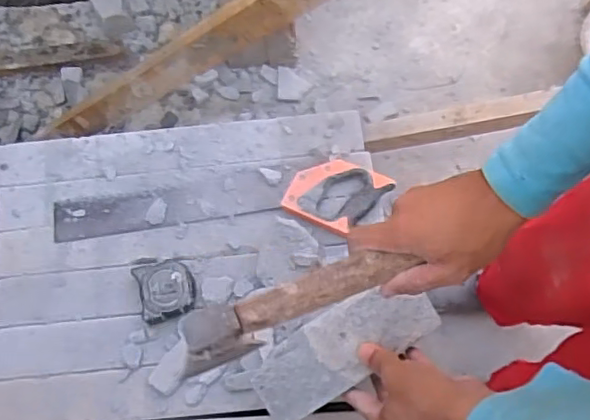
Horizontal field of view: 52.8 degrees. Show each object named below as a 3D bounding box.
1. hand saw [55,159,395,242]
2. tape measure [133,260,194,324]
[{"bbox_3d":[-0.114,-0.007,0.912,0.504,0.022,0.105,-5,69,-1],"label":"hand saw"},{"bbox_3d":[-0.185,0.114,0.859,0.077,0.040,0.085,-16,70,-5],"label":"tape measure"}]

